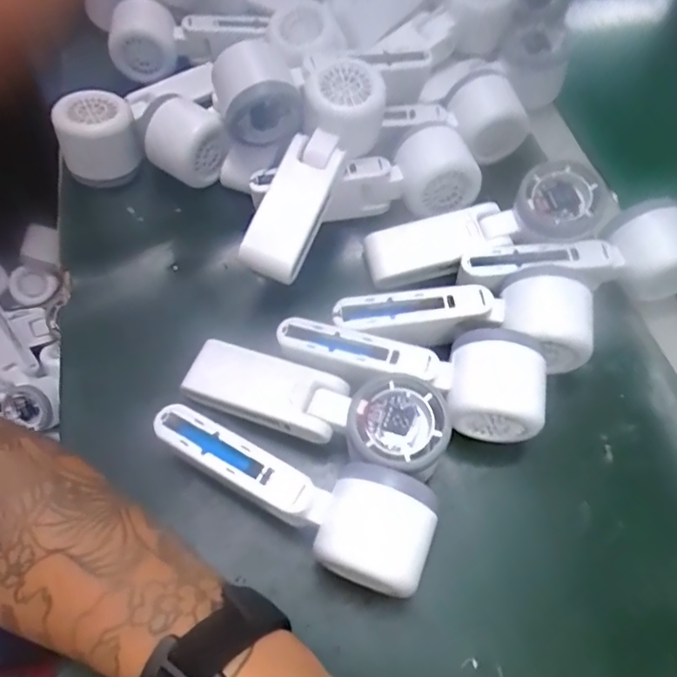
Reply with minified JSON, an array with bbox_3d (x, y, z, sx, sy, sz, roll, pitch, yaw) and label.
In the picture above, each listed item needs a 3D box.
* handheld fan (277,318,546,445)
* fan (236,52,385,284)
[{"bbox_3d":[0.042,0.026,0.345,0.157,0.059,0.056,6,60,2],"label":"handheld fan"},{"bbox_3d":[-0.017,-0.121,0.389,0.053,0.051,0.174,23,77,13],"label":"fan"}]

